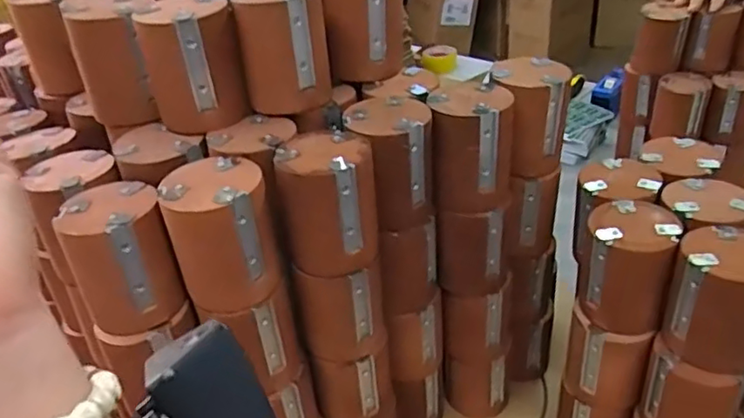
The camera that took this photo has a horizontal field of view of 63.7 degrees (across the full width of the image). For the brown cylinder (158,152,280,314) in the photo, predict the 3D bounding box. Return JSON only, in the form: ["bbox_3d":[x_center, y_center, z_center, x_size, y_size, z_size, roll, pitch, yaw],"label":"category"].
[{"bbox_3d":[-0.120,0.020,0.485,0.076,0.100,0.078,-17,36,-15],"label":"brown cylinder"}]

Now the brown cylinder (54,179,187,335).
[{"bbox_3d":[-0.205,0.039,0.498,0.074,0.100,0.086,-22,38,-21],"label":"brown cylinder"}]

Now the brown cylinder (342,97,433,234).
[{"bbox_3d":[0.017,-0.044,0.553,0.071,0.098,0.083,-16,36,-14],"label":"brown cylinder"}]

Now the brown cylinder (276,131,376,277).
[{"bbox_3d":[-0.034,-0.005,0.503,0.076,0.099,0.071,-6,35,0],"label":"brown cylinder"}]

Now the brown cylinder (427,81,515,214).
[{"bbox_3d":[0.094,-0.059,0.564,0.070,0.104,0.070,-3,35,4],"label":"brown cylinder"}]

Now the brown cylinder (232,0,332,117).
[{"bbox_3d":[-0.079,-0.150,0.551,0.074,0.103,0.077,-9,35,-4],"label":"brown cylinder"}]

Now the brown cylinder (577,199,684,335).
[{"bbox_3d":[0.238,0.054,0.563,0.074,0.103,0.071,8,37,19],"label":"brown cylinder"}]

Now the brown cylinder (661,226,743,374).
[{"bbox_3d":[0.302,0.078,0.517,0.079,0.104,0.073,19,42,32],"label":"brown cylinder"}]

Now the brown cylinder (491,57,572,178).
[{"bbox_3d":[0.159,-0.100,0.620,0.076,0.100,0.088,-15,36,-13],"label":"brown cylinder"}]

